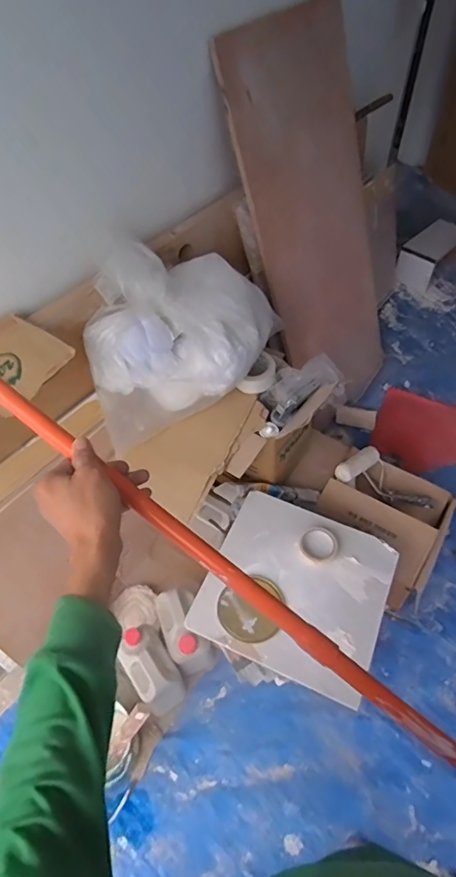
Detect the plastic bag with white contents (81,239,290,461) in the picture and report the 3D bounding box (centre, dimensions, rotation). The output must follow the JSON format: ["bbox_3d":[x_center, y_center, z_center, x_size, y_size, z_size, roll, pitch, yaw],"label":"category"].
[{"bbox_3d":[-0.112,-0.246,1.268,0.434,0.382,0.321,-2,53,-1],"label":"plastic bag with white contents"}]

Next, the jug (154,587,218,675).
[{"bbox_3d":[-0.121,0.520,1.361,0.106,0.204,0.184,-25,57,-18],"label":"jug"}]

